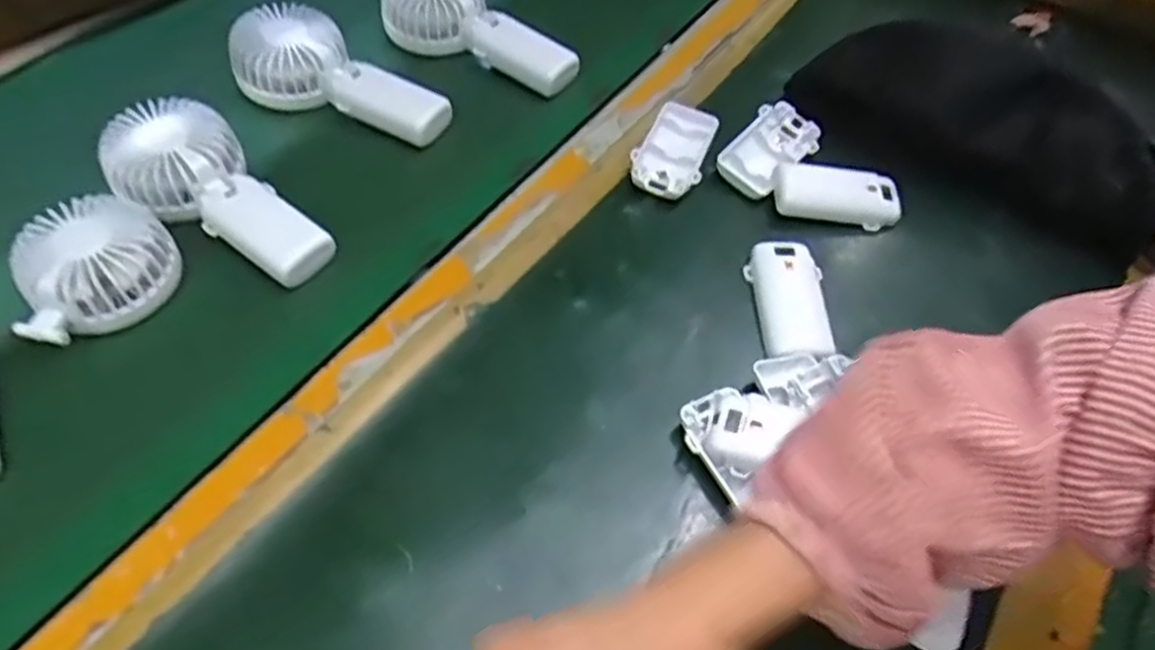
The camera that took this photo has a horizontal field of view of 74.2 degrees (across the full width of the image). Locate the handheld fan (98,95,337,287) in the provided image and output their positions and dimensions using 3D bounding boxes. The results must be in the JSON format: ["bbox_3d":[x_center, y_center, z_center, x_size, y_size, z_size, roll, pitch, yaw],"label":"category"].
[{"bbox_3d":[-0.246,-0.085,0.514,0.083,0.052,0.171,-36,62,-25],"label":"handheld fan"}]

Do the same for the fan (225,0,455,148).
[{"bbox_3d":[-0.186,-0.191,0.592,0.171,0.055,0.080,29,57,18],"label":"fan"}]

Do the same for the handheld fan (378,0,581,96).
[{"bbox_3d":[-0.085,-0.246,0.637,0.178,0.051,0.082,39,61,24],"label":"handheld fan"}]

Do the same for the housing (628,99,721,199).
[{"bbox_3d":[0.074,-0.132,0.579,0.050,0.013,0.094,21,55,13],"label":"housing"}]

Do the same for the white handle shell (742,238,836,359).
[{"bbox_3d":[0.142,-0.018,0.506,0.047,0.014,0.094,-3,54,-5],"label":"white handle shell"}]

